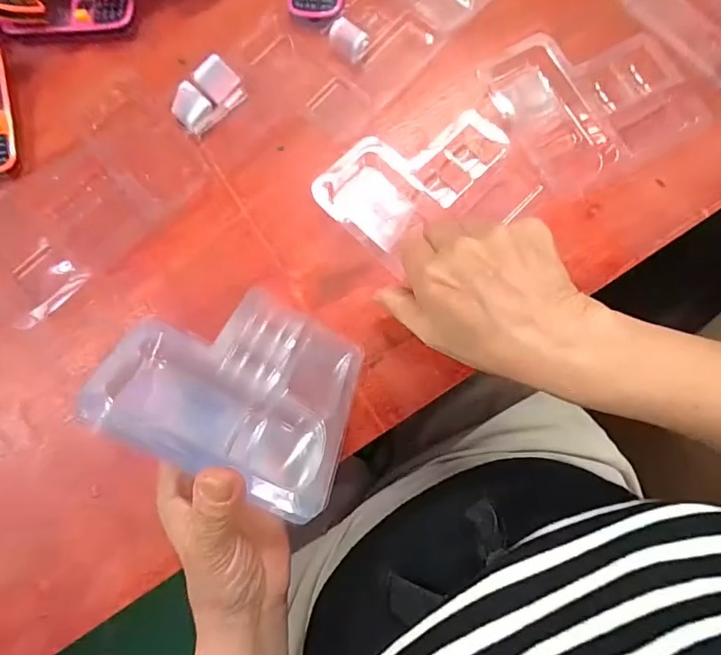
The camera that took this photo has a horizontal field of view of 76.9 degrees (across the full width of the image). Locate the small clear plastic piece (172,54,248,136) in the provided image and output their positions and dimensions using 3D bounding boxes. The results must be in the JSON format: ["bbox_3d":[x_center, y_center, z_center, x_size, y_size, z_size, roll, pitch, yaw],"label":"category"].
[{"bbox_3d":[-0.117,-0.176,0.346,0.036,0.014,0.057,44,85,7],"label":"small clear plastic piece"}]

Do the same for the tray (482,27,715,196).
[{"bbox_3d":[0.174,-0.174,0.339,0.130,0.012,0.113,-28,82,-2],"label":"tray"}]

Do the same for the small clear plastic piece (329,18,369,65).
[{"bbox_3d":[-0.010,-0.222,0.352,0.031,0.012,0.021,42,85,7],"label":"small clear plastic piece"}]

